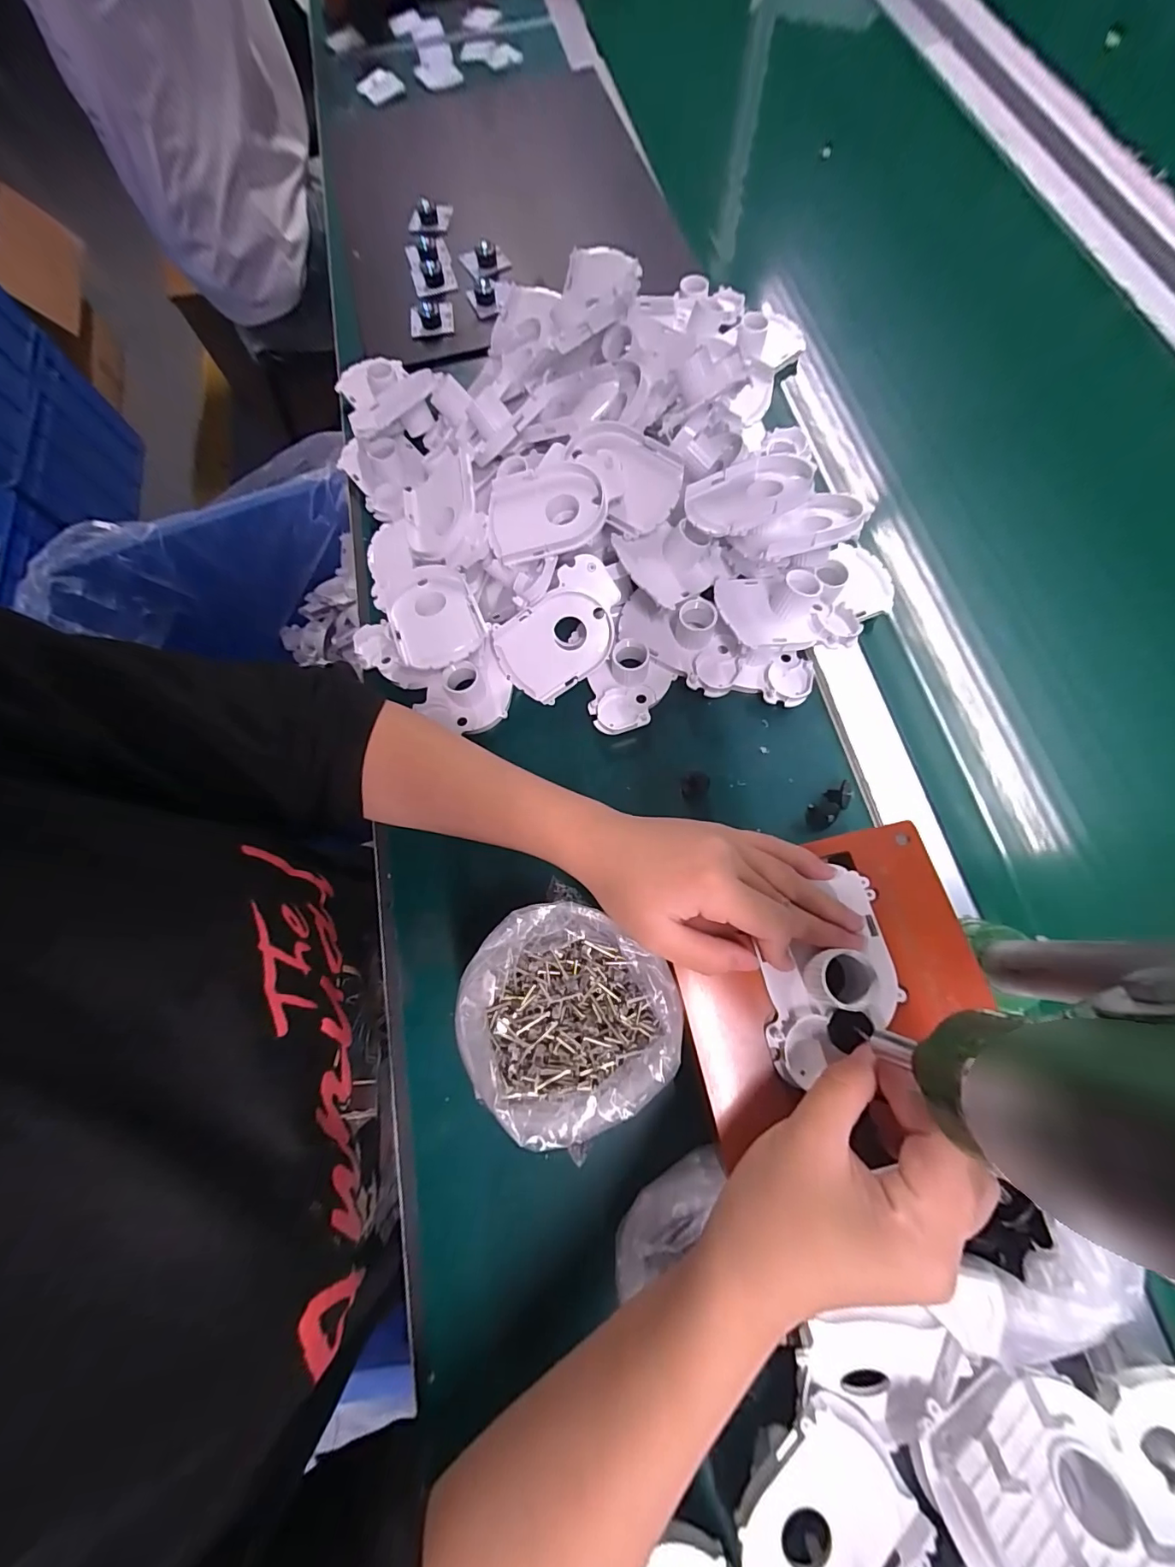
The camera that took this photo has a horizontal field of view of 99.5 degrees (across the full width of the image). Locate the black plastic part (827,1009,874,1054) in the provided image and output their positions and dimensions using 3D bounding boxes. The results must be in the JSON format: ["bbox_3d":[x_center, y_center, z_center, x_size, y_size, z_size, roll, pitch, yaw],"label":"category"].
[{"bbox_3d":[0.127,0.119,0.242,0.020,0.007,0.015,-35,74,-11],"label":"black plastic part"}]

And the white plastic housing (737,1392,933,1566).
[{"bbox_3d":[0.110,0.344,0.229,0.069,0.017,0.085,42,79,14],"label":"white plastic housing"}]

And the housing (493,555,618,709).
[{"bbox_3d":[-0.018,-0.110,0.368,0.100,0.017,0.066,-36,114,14],"label":"housing"}]

